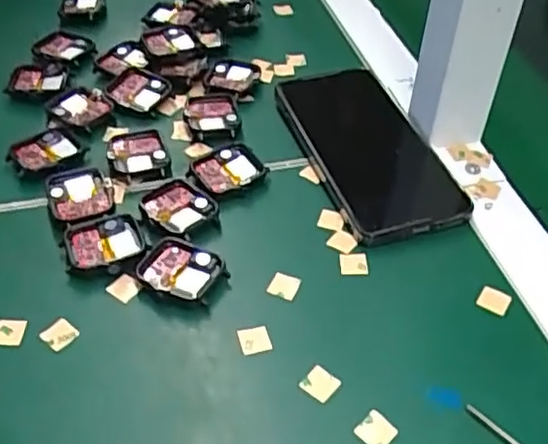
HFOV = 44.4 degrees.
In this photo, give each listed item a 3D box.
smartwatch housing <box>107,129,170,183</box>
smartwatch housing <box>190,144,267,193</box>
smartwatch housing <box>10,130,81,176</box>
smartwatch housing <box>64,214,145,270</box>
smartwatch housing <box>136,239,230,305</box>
[{"bbox_3d":[-0.090,-0.044,0.449,0.038,0.008,0.051,-11,46,-12],"label":"smartwatch housing"},{"bbox_3d":[-0.031,-0.033,0.439,0.037,0.013,0.041,35,53,30],"label":"smartwatch housing"},{"bbox_3d":[-0.155,-0.047,0.450,0.040,0.006,0.034,-29,52,-27],"label":"smartwatch housing"},{"bbox_3d":[-0.098,0.014,0.391,0.043,0.009,0.038,-13,46,-14],"label":"smartwatch housing"},{"bbox_3d":[-0.051,0.029,0.379,0.046,0.012,0.038,23,48,21],"label":"smartwatch housing"}]

